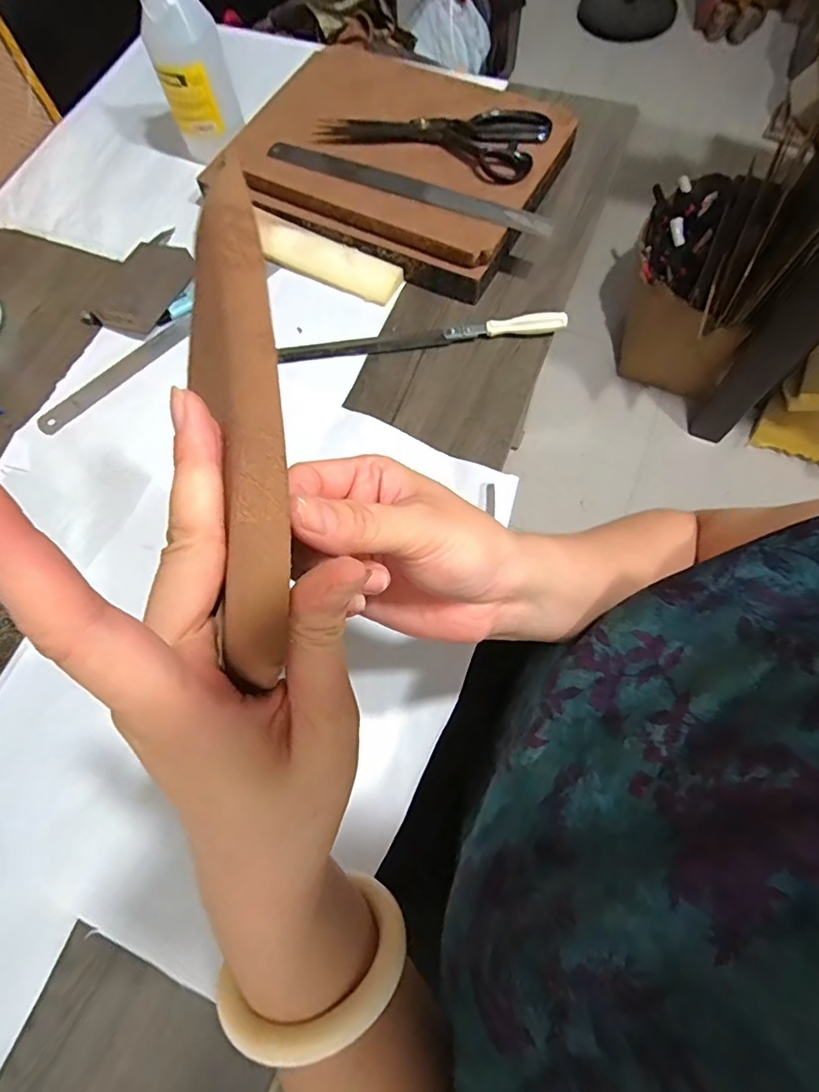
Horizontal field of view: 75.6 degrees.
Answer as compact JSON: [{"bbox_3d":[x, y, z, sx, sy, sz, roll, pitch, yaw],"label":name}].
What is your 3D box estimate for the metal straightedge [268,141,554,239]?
[{"bbox_3d":[-0.006,-0.372,0.545,0.321,0.008,0.023,24,72,11],"label":"metal straightedge"}]

